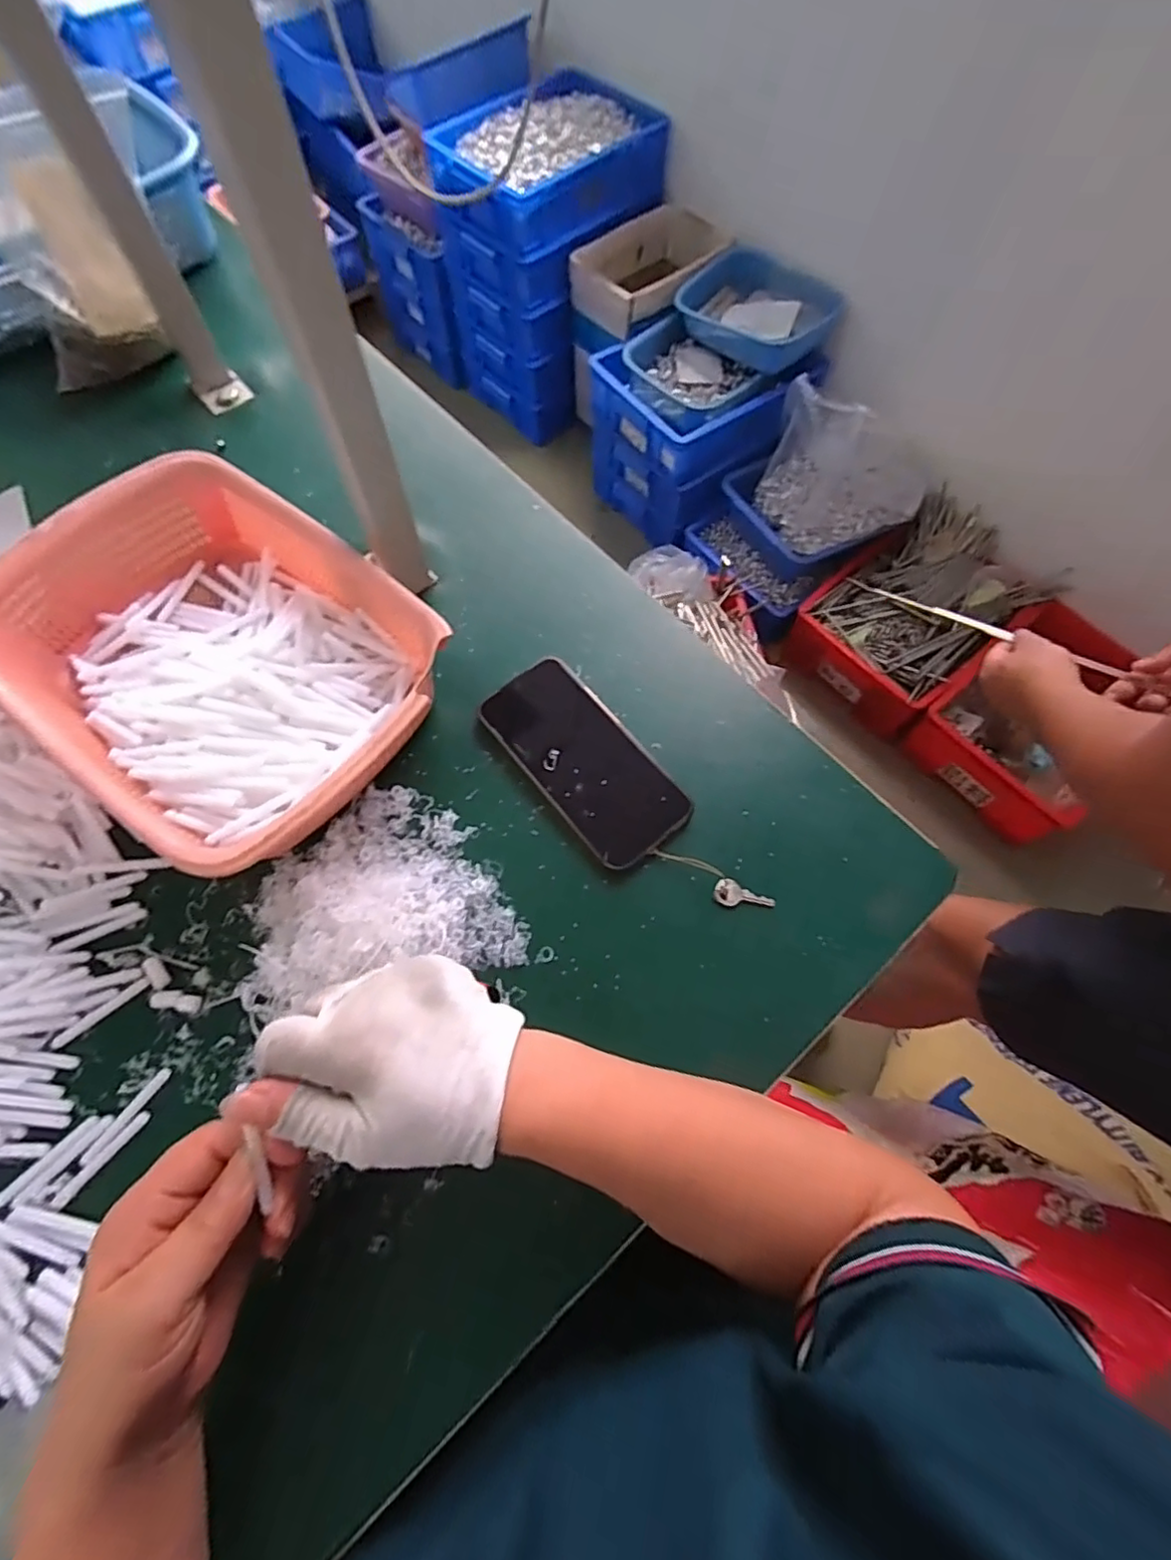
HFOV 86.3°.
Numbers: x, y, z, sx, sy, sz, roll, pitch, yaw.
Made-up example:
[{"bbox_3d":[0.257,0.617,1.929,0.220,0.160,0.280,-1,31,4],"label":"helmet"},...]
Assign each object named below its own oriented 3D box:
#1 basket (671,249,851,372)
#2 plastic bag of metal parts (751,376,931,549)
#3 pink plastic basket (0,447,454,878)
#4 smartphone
[{"bbox_3d":[0.343,-0.929,1.238,0.199,0.087,0.296,-46,70,5],"label":"basket"},{"bbox_3d":[0.507,-0.601,1.187,0.287,0.223,0.206,-7,68,-4],"label":"plastic bag of metal parts"},{"bbox_3d":[-0.247,-0.080,0.433,0.287,0.081,0.215,37,71,13],"label":"pink plastic basket"},{"bbox_3d":[-0.004,-0.015,0.445,0.076,0.012,0.163,-35,72,-14],"label":"smartphone"}]

